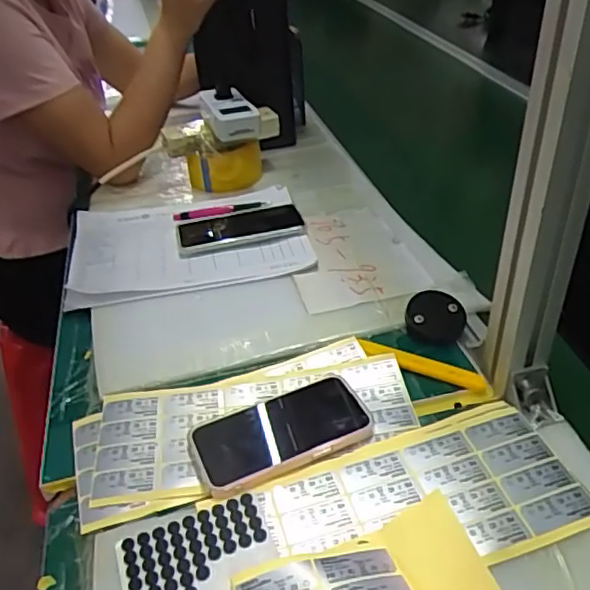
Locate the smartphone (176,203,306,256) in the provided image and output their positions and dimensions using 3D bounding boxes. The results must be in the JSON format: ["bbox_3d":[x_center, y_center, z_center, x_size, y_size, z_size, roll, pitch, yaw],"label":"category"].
[{"bbox_3d":[-0.072,-0.088,0.801,0.162,0.008,0.082,-12,37,-9],"label":"smartphone"}]

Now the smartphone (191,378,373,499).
[{"bbox_3d":[-0.011,0.116,0.524,0.148,0.006,0.080,-18,39,-16],"label":"smartphone"}]

